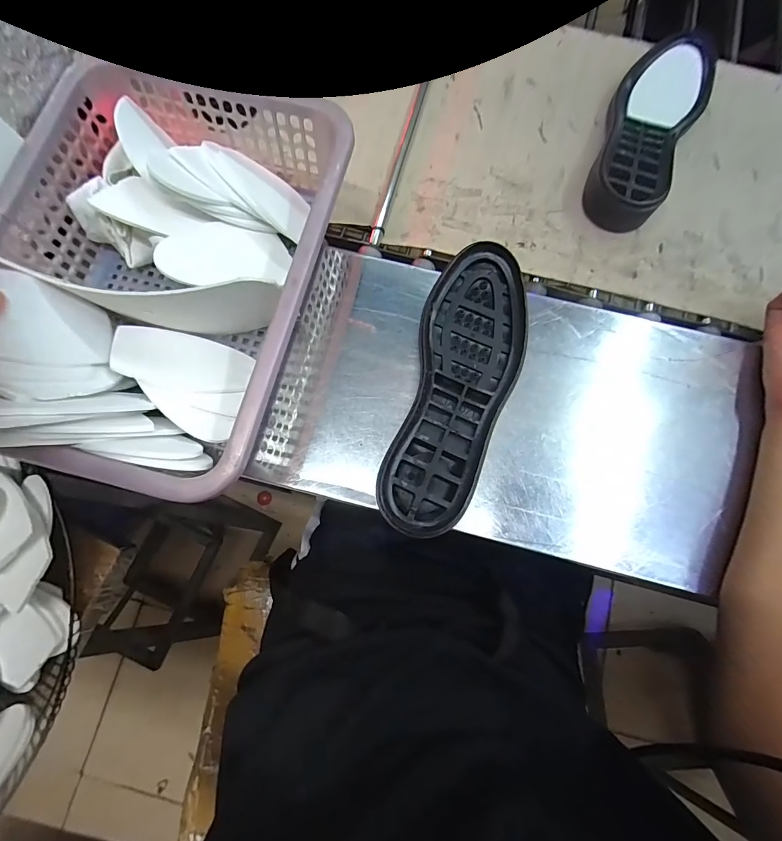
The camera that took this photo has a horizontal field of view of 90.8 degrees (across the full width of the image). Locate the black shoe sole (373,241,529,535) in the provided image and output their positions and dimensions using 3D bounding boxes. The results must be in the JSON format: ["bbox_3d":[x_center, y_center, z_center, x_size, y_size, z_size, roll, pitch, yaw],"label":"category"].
[{"bbox_3d":[0.057,-0.030,0.323,0.086,0.037,0.245,19,78,3],"label":"black shoe sole"}]

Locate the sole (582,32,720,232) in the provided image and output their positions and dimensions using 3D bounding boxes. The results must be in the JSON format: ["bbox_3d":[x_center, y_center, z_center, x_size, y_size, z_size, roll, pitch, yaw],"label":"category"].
[{"bbox_3d":[0.275,-0.315,0.414,0.090,0.037,0.249,29,79,6],"label":"sole"}]

